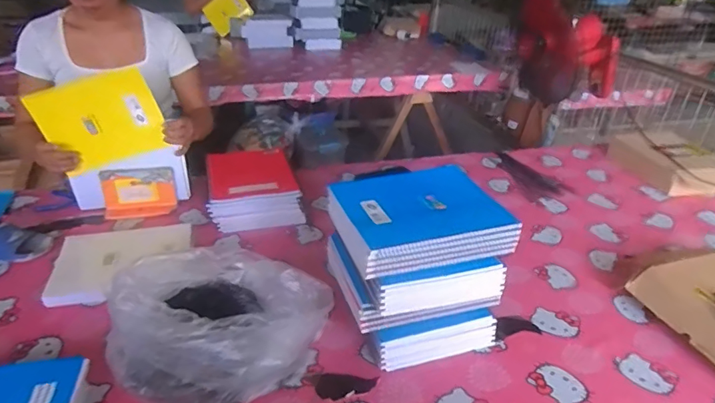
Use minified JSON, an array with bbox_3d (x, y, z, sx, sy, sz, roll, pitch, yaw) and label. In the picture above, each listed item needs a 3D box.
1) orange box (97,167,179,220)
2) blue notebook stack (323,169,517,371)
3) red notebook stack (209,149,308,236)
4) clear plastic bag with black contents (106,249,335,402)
[{"bbox_3d":[-0.530,-0.024,1.199,0.172,0.102,0.049,-2,28,-8],"label":"orange box"},{"bbox_3d":[0.101,0.112,0.856,0.255,0.241,0.233,-7,29,-17],"label":"blue notebook stack"},{"bbox_3d":[-0.266,-0.033,1.245,0.226,0.103,0.260,-5,29,-13],"label":"red notebook stack"},{"bbox_3d":[-0.212,0.192,0.780,0.269,0.154,0.269,15,31,24],"label":"clear plastic bag with black contents"}]

